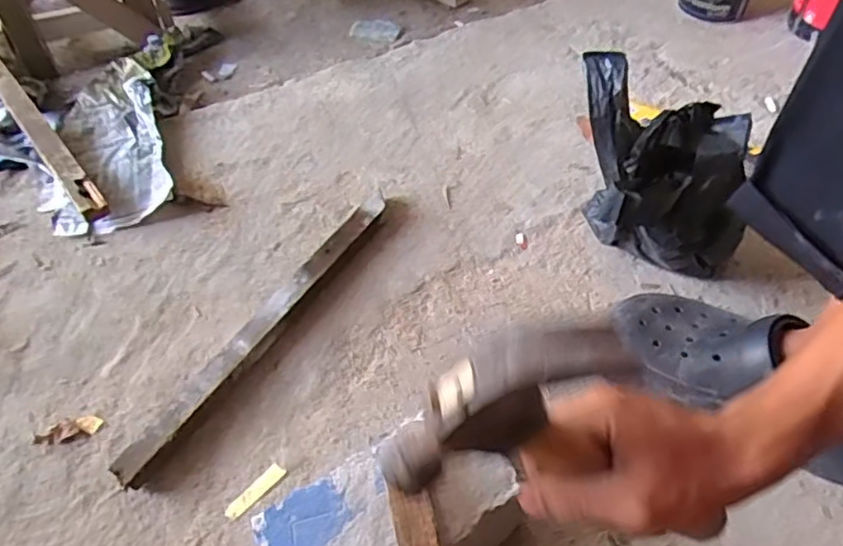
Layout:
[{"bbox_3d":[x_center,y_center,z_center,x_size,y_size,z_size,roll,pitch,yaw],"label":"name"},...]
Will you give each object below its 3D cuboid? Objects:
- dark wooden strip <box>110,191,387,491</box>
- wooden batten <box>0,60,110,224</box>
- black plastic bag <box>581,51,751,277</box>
[{"bbox_3d":[-0.159,0.051,0.674,0.028,0.028,0.403,26,56,21],"label":"dark wooden strip"},{"bbox_3d":[-0.700,-0.349,1.014,0.032,0.046,0.962,-34,58,-23],"label":"wooden batten"},{"bbox_3d":[0.242,-0.086,0.648,0.163,0.236,0.171,-2,50,1],"label":"black plastic bag"}]

